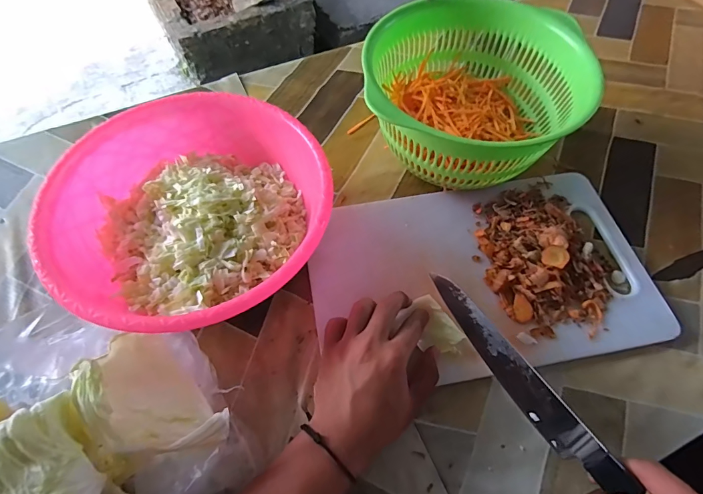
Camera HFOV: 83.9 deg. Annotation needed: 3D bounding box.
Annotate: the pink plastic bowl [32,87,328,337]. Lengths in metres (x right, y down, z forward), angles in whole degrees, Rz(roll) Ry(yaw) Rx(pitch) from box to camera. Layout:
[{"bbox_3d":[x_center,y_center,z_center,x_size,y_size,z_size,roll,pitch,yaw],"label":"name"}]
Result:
[{"bbox_3d":[-0.142,-0.028,0.372,0.230,0.090,0.228,0,62,-1],"label":"pink plastic bowl"}]

